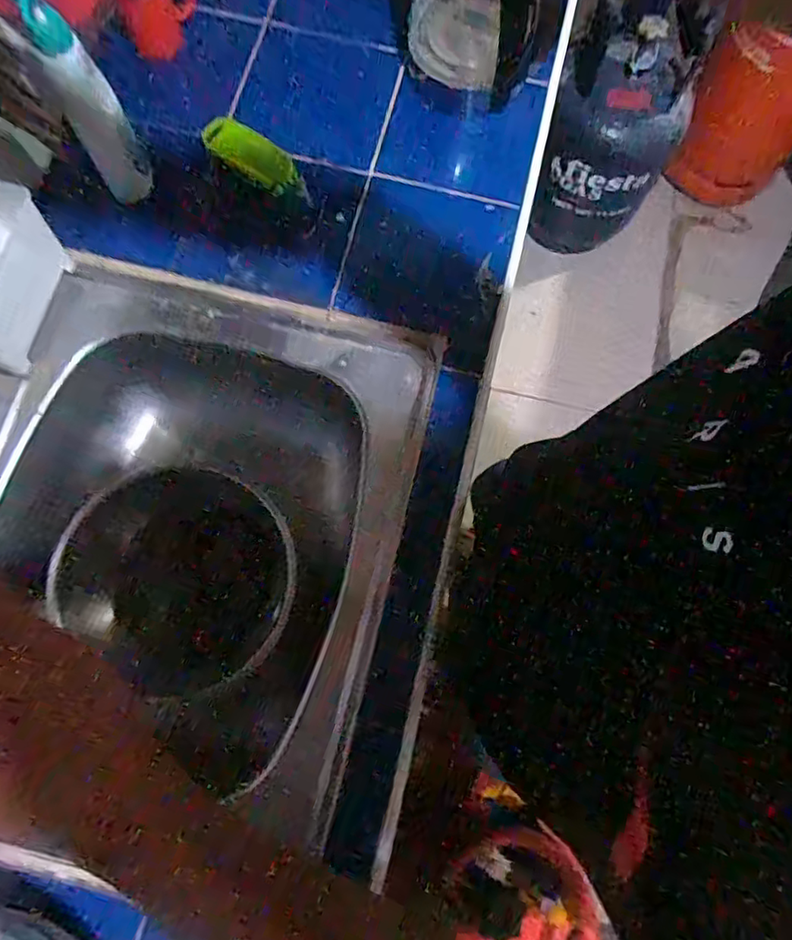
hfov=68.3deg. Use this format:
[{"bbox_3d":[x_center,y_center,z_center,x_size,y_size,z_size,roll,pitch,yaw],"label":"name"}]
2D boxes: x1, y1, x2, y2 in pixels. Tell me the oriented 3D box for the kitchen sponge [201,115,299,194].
[{"bbox_3d":[-0.187,-0.392,0.724,0.120,0.040,0.048,29,76,6],"label":"kitchen sponge"}]

